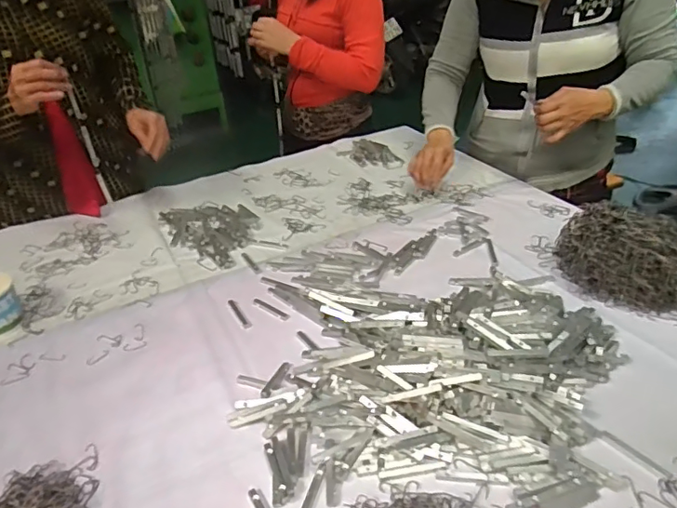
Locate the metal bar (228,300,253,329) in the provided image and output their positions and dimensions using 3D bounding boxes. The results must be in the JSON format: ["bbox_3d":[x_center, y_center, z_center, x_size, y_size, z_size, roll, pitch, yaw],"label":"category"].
[{"bbox_3d":[-0.160,0.095,0.842,0.014,0.004,0.085,-21,35,-23],"label":"metal bar"}]

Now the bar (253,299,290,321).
[{"bbox_3d":[-0.107,0.087,0.827,0.079,0.004,0.013,21,41,36],"label":"bar"}]

